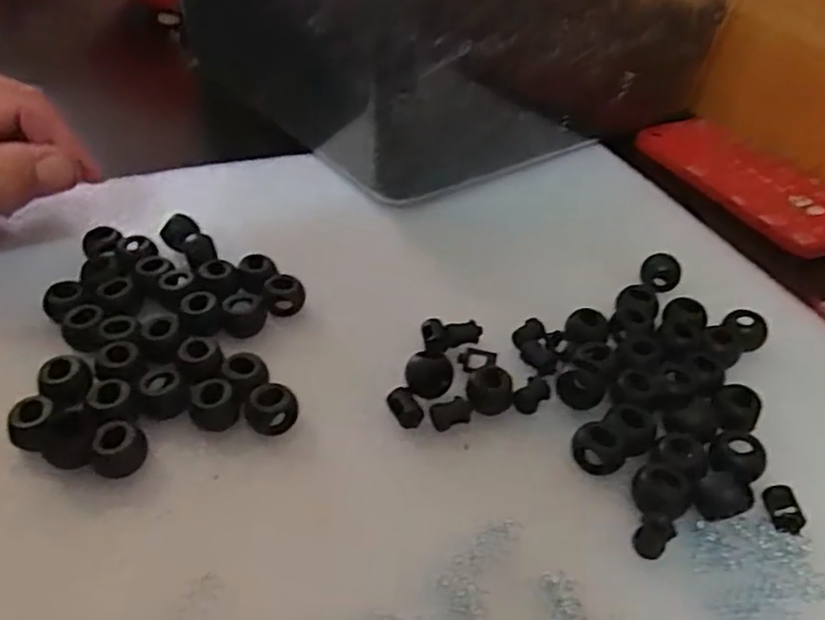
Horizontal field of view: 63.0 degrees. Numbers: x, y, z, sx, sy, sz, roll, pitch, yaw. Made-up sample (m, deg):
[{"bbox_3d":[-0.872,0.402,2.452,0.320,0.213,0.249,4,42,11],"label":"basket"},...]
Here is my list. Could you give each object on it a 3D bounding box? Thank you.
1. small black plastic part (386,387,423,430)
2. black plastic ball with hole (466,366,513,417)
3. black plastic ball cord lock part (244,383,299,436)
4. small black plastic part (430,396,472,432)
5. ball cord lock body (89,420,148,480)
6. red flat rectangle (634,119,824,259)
[{"bbox_3d":[-0.002,0.035,0.240,0.009,0.010,0.012,-17,46,-21],"label":"small black plastic part"},{"bbox_3d":[0.028,0.030,0.246,0.016,0.013,0.012,10,42,8],"label":"black plastic ball with hole"},{"bbox_3d":[-0.049,0.035,0.233,0.014,0.014,0.013,2,42,-2],"label":"black plastic ball cord lock part"},{"bbox_3d":[0.014,0.037,0.240,0.015,0.009,0.005,-7,43,-11],"label":"small black plastic part"},{"bbox_3d":[-0.095,0.045,0.217,0.015,0.012,0.013,7,42,4],"label":"ball cord lock body"},{"bbox_3d":[0.197,-0.080,0.398,0.067,0.006,0.138,-17,46,-21],"label":"red flat rectangle"}]

